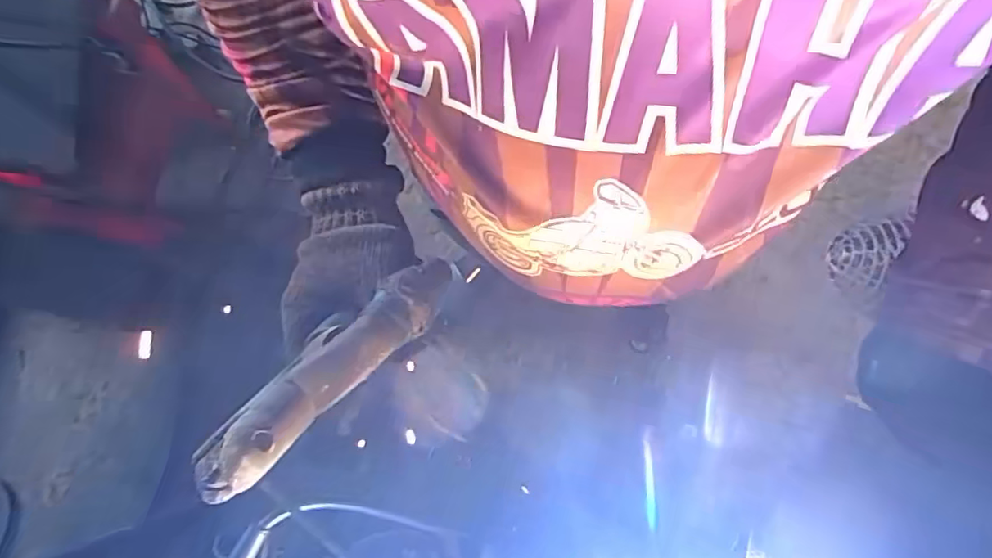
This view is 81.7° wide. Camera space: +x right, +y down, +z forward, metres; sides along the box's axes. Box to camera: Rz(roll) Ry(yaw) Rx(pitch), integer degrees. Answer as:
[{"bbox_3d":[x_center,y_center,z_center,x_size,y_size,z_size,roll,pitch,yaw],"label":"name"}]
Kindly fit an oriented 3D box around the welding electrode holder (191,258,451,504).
[{"bbox_3d":[-0.077,0.041,0.285,0.030,0.024,0.157,41,55,8],"label":"welding electrode holder"}]

